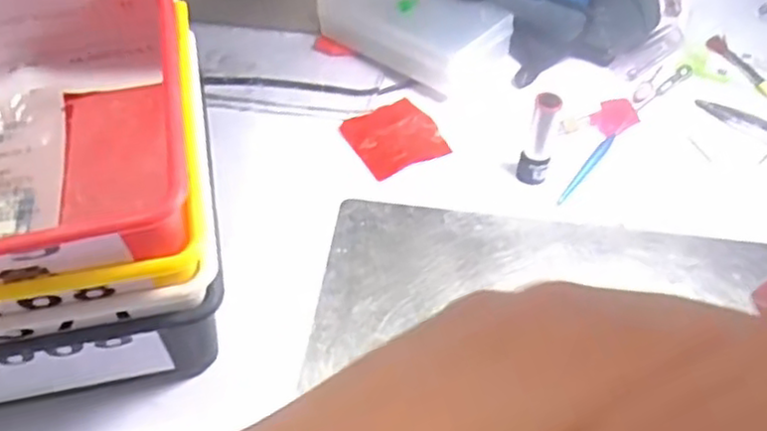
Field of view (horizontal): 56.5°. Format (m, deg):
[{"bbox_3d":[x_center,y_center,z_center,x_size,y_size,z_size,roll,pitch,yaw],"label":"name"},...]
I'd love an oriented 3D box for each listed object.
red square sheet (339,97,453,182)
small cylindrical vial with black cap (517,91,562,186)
[{"bbox_3d":[0.007,-0.051,0.448,0.054,0.007,0.054,-22,54,-19],"label":"red square sheet"},{"bbox_3d":[0.089,-0.043,0.407,0.016,0.061,0.014,12,51,9],"label":"small cylindrical vial with black cap"}]

